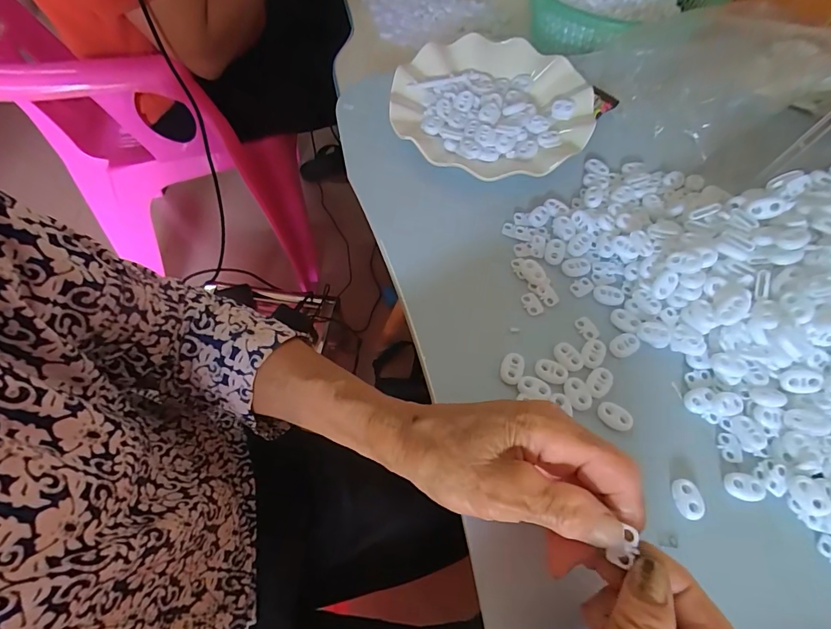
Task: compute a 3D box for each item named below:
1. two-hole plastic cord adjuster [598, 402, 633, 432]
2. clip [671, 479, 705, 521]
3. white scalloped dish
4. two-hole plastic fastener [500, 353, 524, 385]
[{"bbox_3d":[0.130,0.066,0.276,0.022,0.006,0.013,33,64,19],"label":"two-hole plastic cord adjuster"},{"bbox_3d":[0.163,0.110,0.253,0.014,0.006,0.022,-7,59,-4],"label":"clip"},{"bbox_3d":[0.070,-0.194,0.391,0.174,0.026,0.180,0,58,0],"label":"white scalloped dish"},{"bbox_3d":[0.066,0.037,0.291,0.015,0.005,0.021,18,60,11],"label":"two-hole plastic fastener"}]

